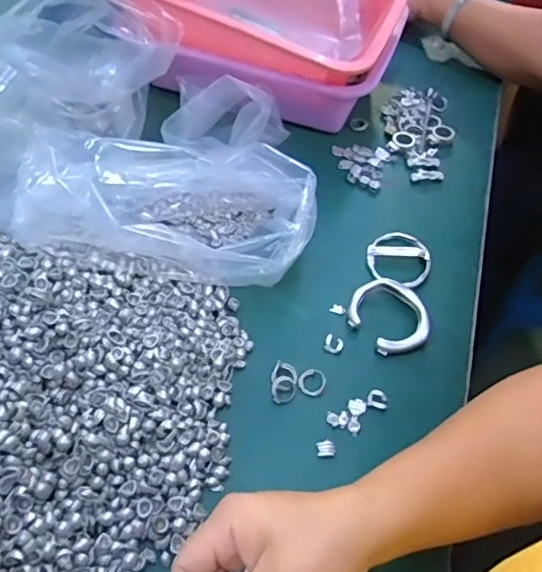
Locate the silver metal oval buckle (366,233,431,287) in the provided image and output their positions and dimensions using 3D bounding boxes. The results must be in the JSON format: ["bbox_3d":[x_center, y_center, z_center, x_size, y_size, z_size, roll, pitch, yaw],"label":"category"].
[{"bbox_3d":[0.122,-0.027,0.534,0.059,0.012,0.063,-10,55,-11],"label":"silver metal oval buckle"}]

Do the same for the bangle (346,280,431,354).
[{"bbox_3d":[0.107,0.025,0.500,0.067,0.017,0.071,2,53,-2],"label":"bangle"}]

